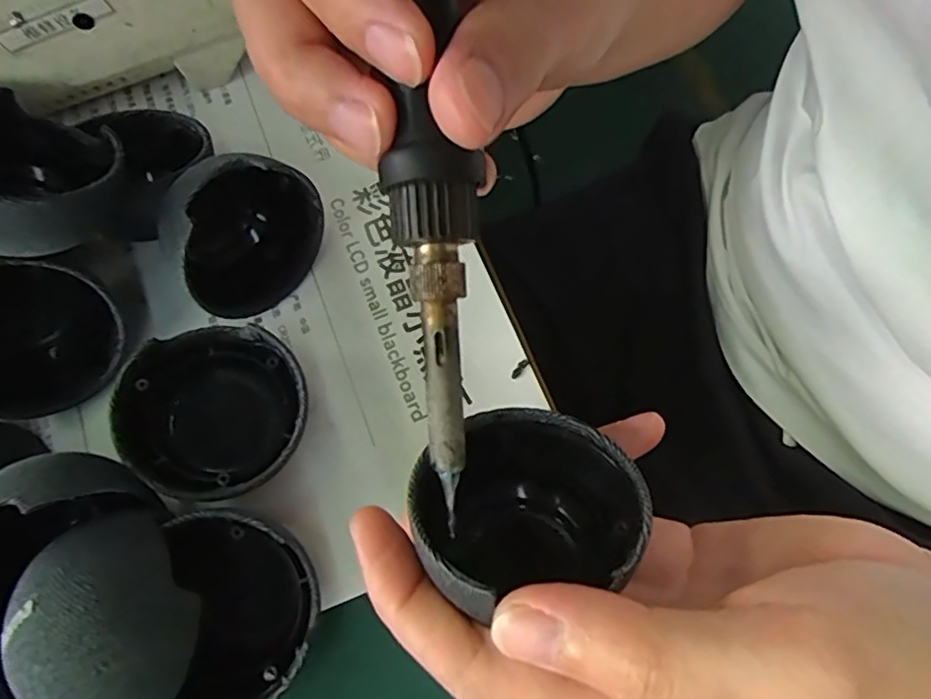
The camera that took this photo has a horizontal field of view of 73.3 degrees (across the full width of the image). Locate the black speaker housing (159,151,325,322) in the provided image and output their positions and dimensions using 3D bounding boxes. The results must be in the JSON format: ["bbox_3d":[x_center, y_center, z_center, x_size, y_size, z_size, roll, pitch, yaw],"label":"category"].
[{"bbox_3d":[-0.086,-0.045,0.237,0.032,0.061,0.058,39,75,14],"label":"black speaker housing"}]

